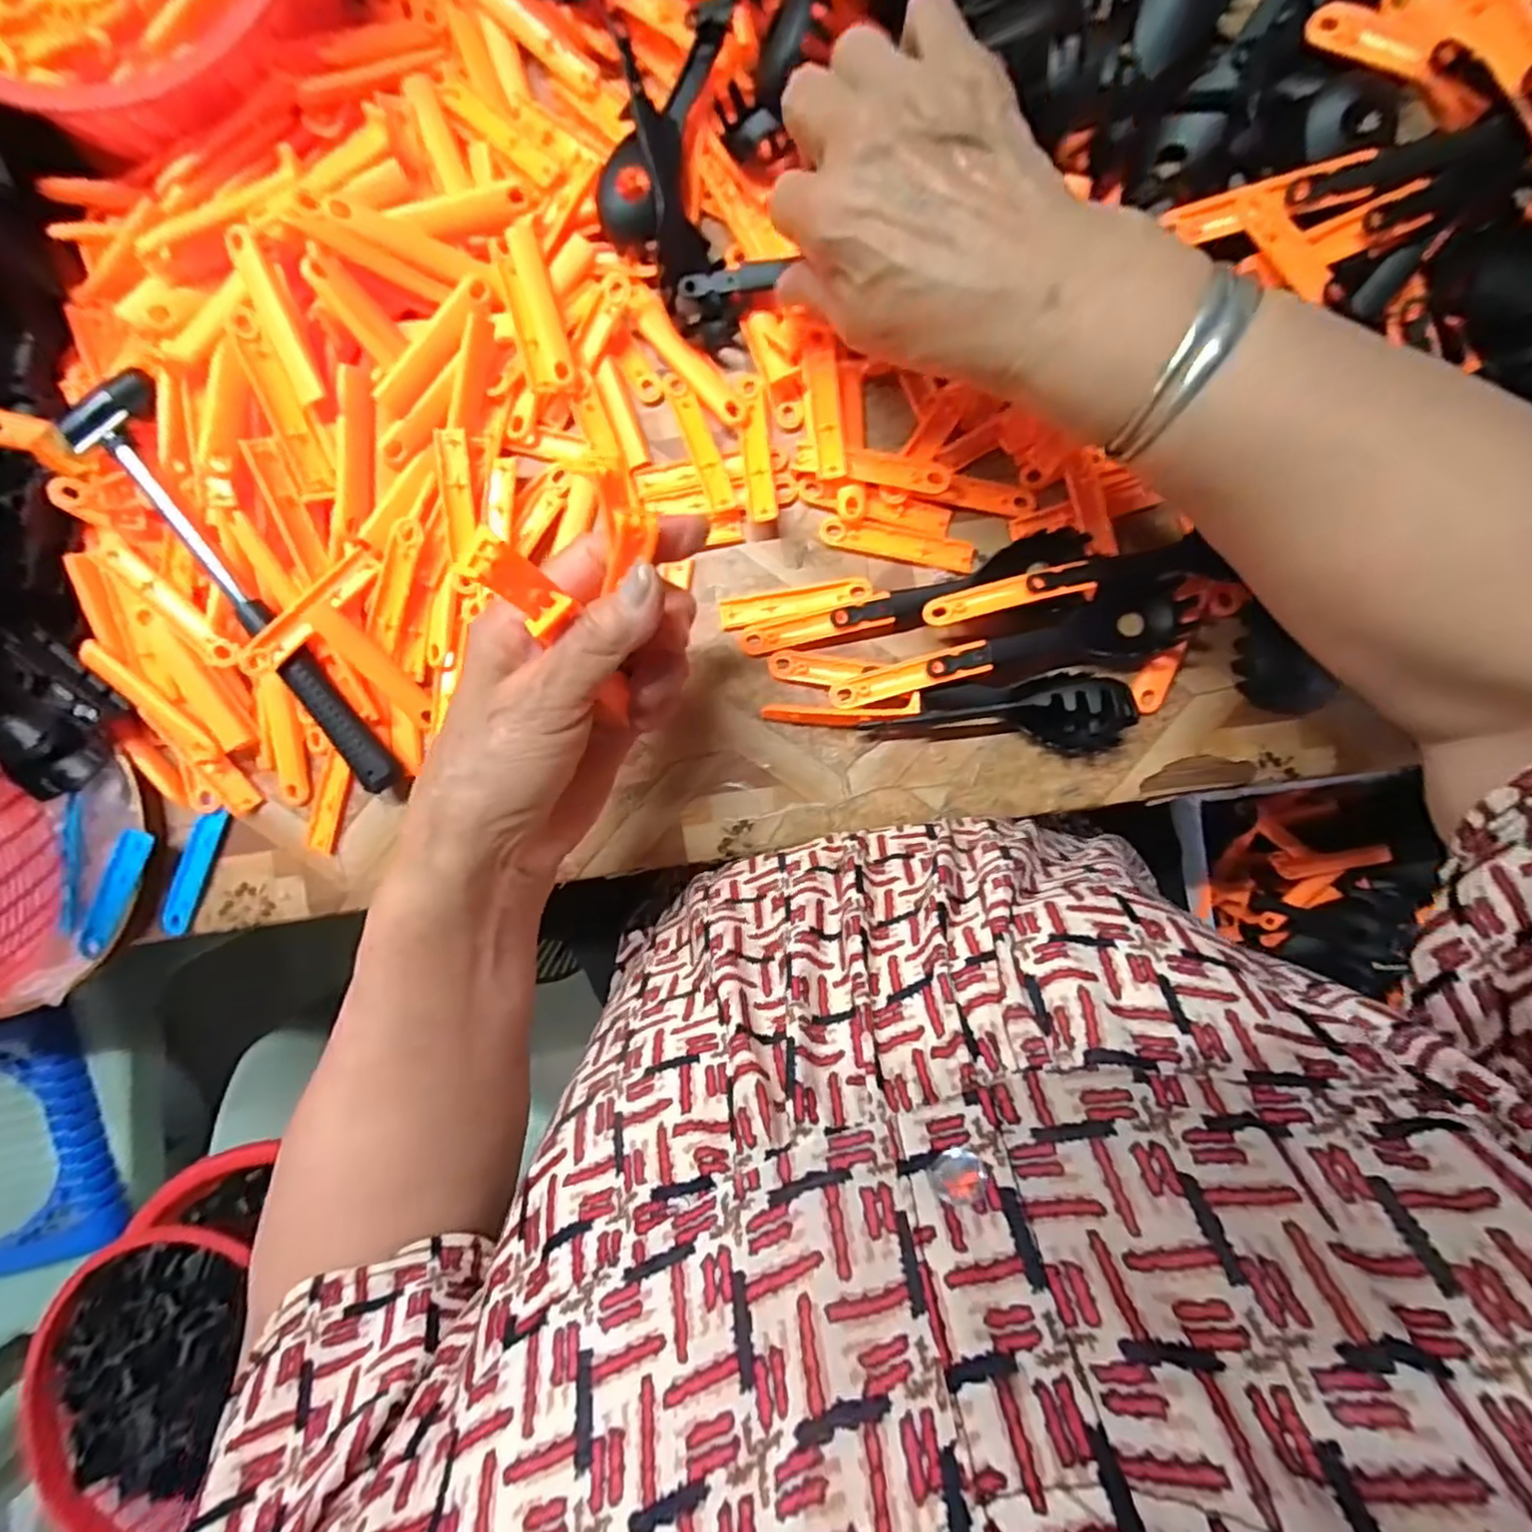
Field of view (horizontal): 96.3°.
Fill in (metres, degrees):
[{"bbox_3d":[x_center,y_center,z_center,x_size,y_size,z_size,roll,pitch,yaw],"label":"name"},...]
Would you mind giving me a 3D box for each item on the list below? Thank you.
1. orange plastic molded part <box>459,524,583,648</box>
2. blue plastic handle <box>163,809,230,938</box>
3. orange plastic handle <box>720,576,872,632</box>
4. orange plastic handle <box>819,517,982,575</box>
[{"bbox_3d":[-0.079,-0.057,0.217,0.014,0.035,0.008,-44,50,2],"label":"orange plastic molded part"},{"bbox_3d":[-0.299,0.055,0.357,0.013,0.004,0.068,21,90,-19],"label":"blue plastic handle"},{"bbox_3d":[0.015,-0.082,0.342,0.074,0.007,0.016,-11,91,2],"label":"orange plastic handle"},{"bbox_3d":[0.066,-0.111,0.340,0.076,0.004,0.014,13,91,1],"label":"orange plastic handle"}]

